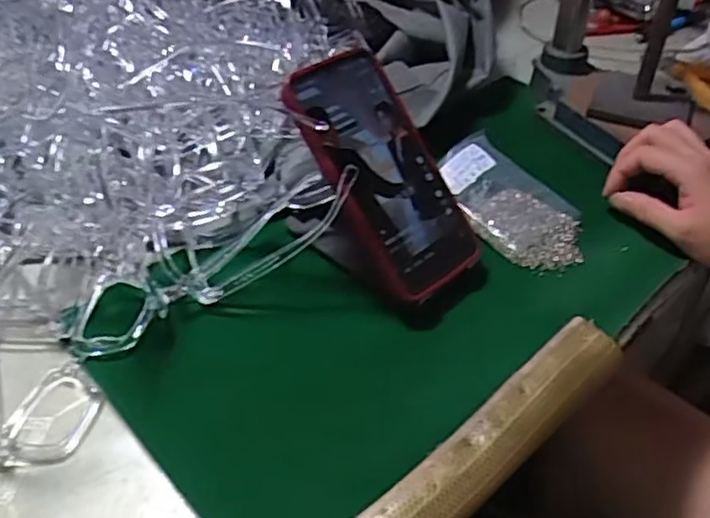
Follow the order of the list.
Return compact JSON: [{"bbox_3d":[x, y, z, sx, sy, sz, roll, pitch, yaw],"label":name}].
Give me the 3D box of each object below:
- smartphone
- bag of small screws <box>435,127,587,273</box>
[{"bbox_3d":[0.022,-0.057,0.445,0.086,0.163,0.012,-32,5,-33],"label":"smartphone"},{"bbox_3d":[0.121,-0.042,0.523,0.080,0.014,0.129,-28,64,-25],"label":"bag of small screws"}]

